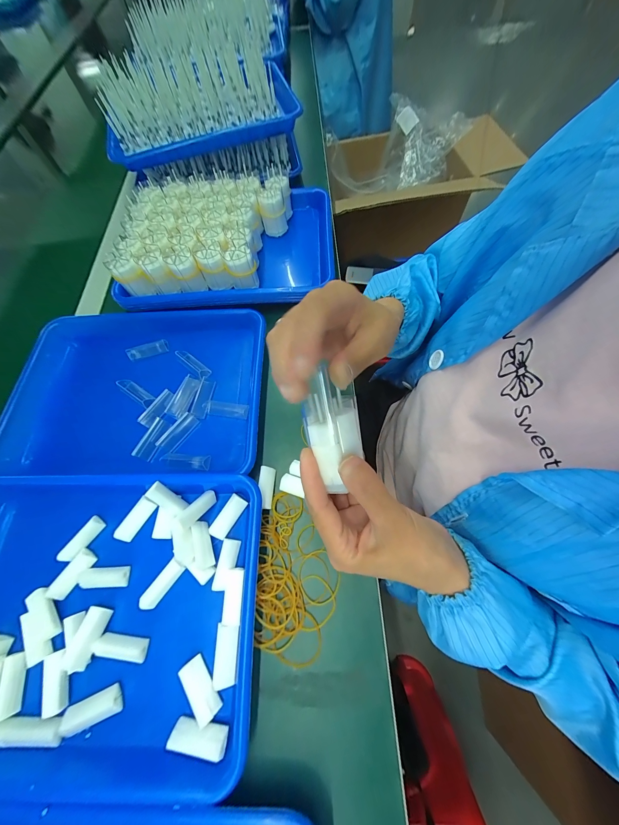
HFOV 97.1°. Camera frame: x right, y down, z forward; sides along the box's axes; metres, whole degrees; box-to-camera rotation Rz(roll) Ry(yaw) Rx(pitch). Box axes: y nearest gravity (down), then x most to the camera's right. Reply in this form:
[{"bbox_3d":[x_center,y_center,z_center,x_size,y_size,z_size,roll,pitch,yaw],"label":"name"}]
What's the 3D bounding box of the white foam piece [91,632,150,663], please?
[{"bbox_3d":[-0.177,0.221,0.258,0.049,0.011,0.015,5,68,6],"label":"white foam piece"}]

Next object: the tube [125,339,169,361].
[{"bbox_3d":[-0.235,-0.092,0.397,0.054,0.014,0.017,-18,67,-3],"label":"tube"}]

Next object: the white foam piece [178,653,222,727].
[{"bbox_3d":[-0.097,0.245,0.242,0.017,0.013,0.045,-36,69,-11],"label":"white foam piece"}]

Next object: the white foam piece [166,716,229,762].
[{"bbox_3d":[-0.092,0.270,0.227,0.048,0.015,0.015,7,68,7],"label":"white foam piece"}]

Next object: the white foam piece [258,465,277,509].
[{"bbox_3d":[-0.050,0.086,0.313,0.019,0.008,0.046,13,66,-22],"label":"white foam piece"}]

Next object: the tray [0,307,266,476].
[{"bbox_3d":[-0.229,-0.028,0.380,0.336,0.054,0.244,-2,67,3],"label":"tray"}]

